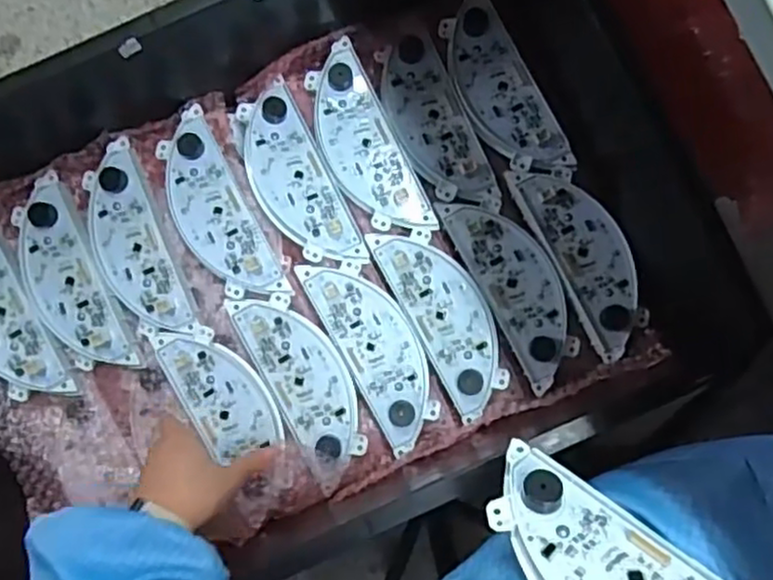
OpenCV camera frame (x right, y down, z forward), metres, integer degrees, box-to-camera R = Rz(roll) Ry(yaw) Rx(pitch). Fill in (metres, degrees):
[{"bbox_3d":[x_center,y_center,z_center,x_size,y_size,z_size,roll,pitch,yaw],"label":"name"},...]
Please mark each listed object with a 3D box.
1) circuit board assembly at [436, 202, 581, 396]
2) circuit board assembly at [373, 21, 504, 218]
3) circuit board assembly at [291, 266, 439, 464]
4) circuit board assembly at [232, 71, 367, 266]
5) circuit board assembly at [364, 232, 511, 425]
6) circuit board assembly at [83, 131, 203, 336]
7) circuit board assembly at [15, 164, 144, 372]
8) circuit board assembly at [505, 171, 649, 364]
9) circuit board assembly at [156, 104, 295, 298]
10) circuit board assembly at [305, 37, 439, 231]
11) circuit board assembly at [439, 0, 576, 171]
[{"bbox_3d":[0.112,-0.005,0.588,0.063,0.005,0.171,-26,85,-1],"label":"circuit board assembly"},{"bbox_3d":[0.039,-0.142,0.606,0.063,0.010,0.168,-23,85,-1],"label":"circuit board assembly"},{"bbox_3d":[-0.007,0.046,0.584,0.061,0.015,0.169,-29,85,-1],"label":"circuit board assembly"},{"bbox_3d":[-0.080,-0.096,0.602,0.065,0.007,0.170,-27,85,-1],"label":"circuit board assembly"},{"bbox_3d":[0.052,0.020,0.585,0.062,0.009,0.167,-28,85,-1],"label":"circuit board assembly"},{"bbox_3d":[-0.222,-0.039,0.599,0.061,0.014,0.168,-23,85,-1],"label":"circuit board assembly"},{"bbox_3d":[-0.277,-0.008,0.597,0.067,0.012,0.173,-26,85,-1],"label":"circuit board assembly"},{"bbox_3d":[0.171,-0.032,0.587,0.062,0.012,0.171,-26,85,-1],"label":"circuit board assembly"},{"bbox_3d":[-0.150,-0.068,0.605,0.065,0.016,0.174,-28,85,-6],"label":"circuit board assembly"},{"bbox_3d":[-0.021,-0.125,0.601,0.061,0.008,0.172,-26,85,-1],"label":"circuit board assembly"},{"bbox_3d":[0.096,-0.176,0.607,0.063,0.011,0.170,-27,85,-1],"label":"circuit board assembly"}]

